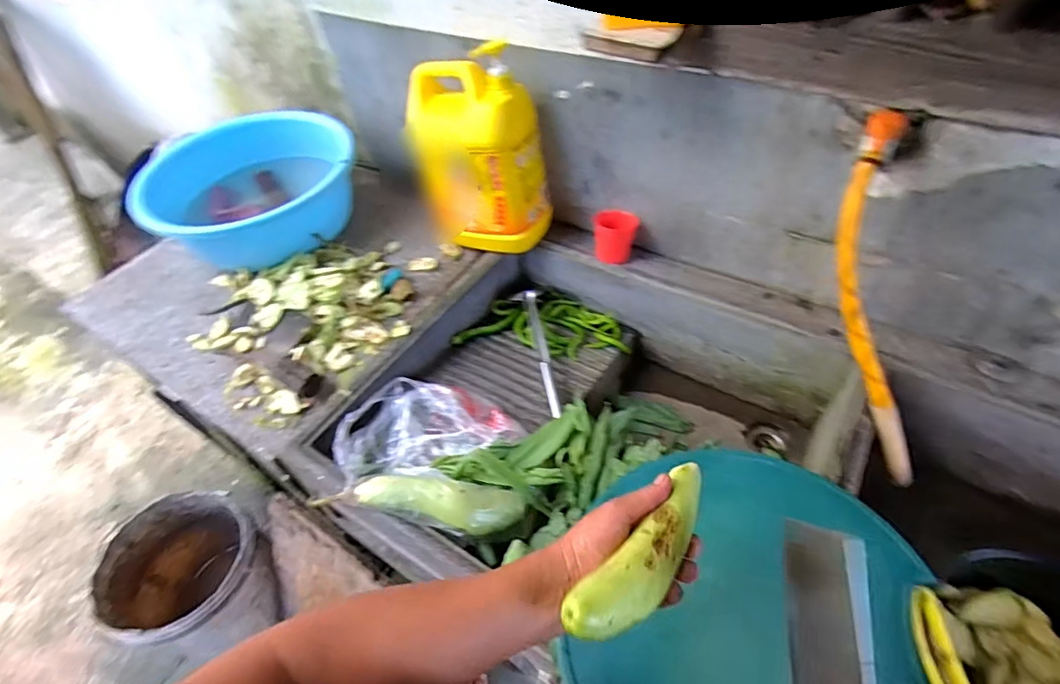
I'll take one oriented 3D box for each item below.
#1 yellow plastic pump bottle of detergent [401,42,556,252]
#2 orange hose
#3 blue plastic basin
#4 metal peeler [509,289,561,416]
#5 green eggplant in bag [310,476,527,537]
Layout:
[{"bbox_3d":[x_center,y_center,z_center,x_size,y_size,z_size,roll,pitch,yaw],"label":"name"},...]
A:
[{"bbox_3d":[-0.083,-0.300,0.843,0.207,0.273,0.129,31,60,27],"label":"yellow plastic pump bottle of detergent"},{"bbox_3d":[0.403,-0.027,0.596,0.074,0.439,0.033,-17,15,-8],"label":"orange hose"},{"bbox_3d":[-0.521,-0.284,0.999,0.366,0.166,0.366,-3,51,4],"label":"blue plastic basin"},{"bbox_3d":[0.015,0.011,0.818,0.042,0.022,0.264,-11,50,-3],"label":"metal peeler"},{"bbox_3d":[-0.118,0.187,0.603,0.226,0.057,0.056,10,51,-6],"label":"green eggplant in bag"}]

